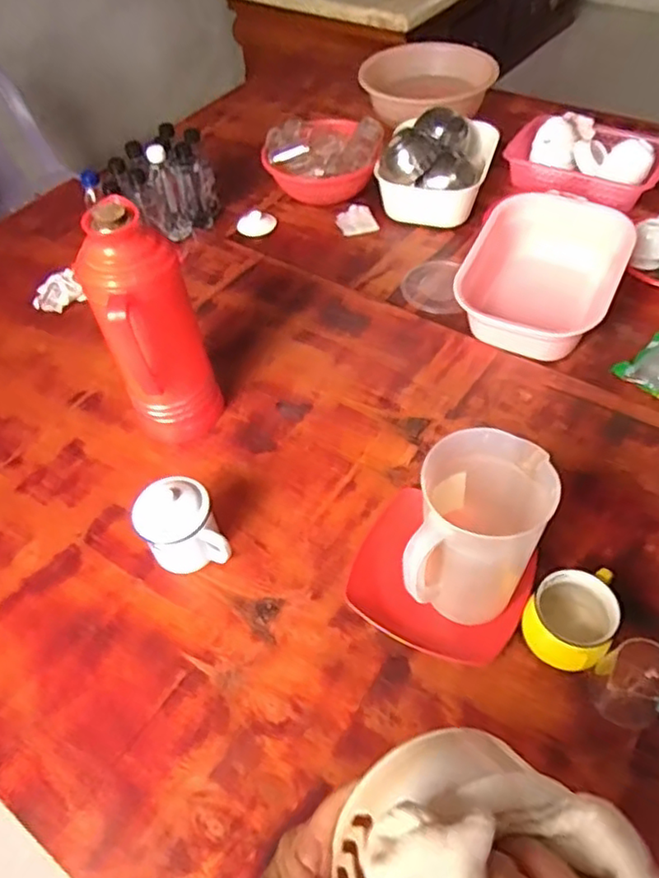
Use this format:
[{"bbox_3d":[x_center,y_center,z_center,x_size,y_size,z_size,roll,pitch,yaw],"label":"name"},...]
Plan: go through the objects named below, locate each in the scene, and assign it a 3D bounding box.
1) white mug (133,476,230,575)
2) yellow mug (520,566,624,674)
[{"bbox_3d":[-0.188,0.118,0.814,0.091,0.109,0.105,-23,53,-13],"label":"white mug"},{"bbox_3d":[0.278,0.199,0.729,0.095,0.077,0.113,26,57,24],"label":"yellow mug"}]

